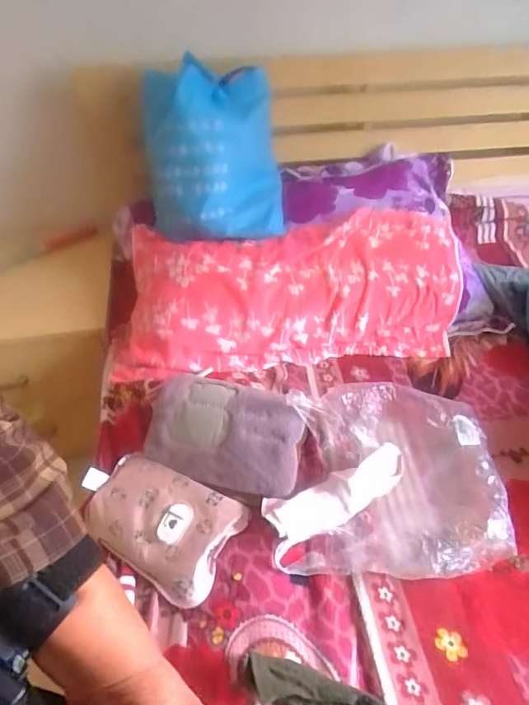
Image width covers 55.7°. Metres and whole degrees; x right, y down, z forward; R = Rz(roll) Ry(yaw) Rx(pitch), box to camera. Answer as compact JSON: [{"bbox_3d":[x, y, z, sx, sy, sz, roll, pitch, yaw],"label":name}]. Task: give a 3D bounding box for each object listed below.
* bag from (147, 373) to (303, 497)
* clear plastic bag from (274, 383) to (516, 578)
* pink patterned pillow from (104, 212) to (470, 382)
[{"bbox_3d":[-0.062,0.121,0.797,0.248,0.049,0.175,13,49,9],"label":"bag"},{"bbox_3d":[0.173,0.185,0.747,0.315,0.092,0.274,2,48,-1],"label":"clear plastic bag"},{"bbox_3d":[0.056,-0.133,1.012,0.706,0.134,0.330,-6,48,-7],"label":"pink patterned pillow"}]

